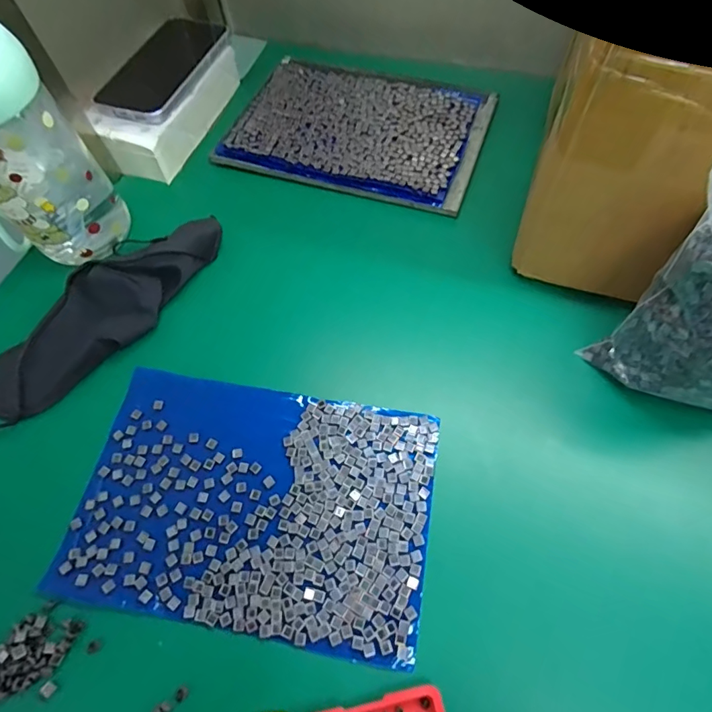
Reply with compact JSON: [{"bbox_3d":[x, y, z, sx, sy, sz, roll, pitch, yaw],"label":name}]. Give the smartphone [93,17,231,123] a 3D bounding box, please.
[{"bbox_3d":[-0.190,-0.286,0.452,0.075,0.014,0.155,15,65,11],"label":"smartphone"}]

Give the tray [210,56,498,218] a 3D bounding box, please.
[{"bbox_3d":[0.003,-0.231,0.457,0.243,0.008,0.171,16,65,11],"label":"tray"}]

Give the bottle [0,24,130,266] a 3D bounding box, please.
[{"bbox_3d":[-0.254,-0.144,0.327,0.106,0.194,0.070,-41,68,-16],"label":"bottle"}]

